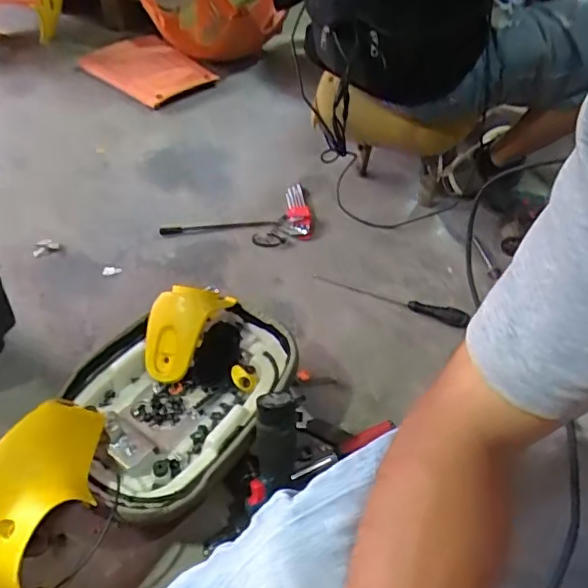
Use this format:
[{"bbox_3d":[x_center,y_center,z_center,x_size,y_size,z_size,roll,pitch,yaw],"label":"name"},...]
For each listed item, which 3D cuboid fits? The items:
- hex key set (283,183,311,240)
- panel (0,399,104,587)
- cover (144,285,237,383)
[{"bbox_3d":[0.007,-0.189,1.290,0.065,0.032,0.163,2,47,-4],"label":"hex key set"},{"bbox_3d":[-0.323,0.273,0.669,0.121,0.101,0.300,20,72,12],"label":"panel"},{"bbox_3d":[-0.177,0.046,0.901,0.088,0.102,0.162,23,49,15],"label":"cover"}]

